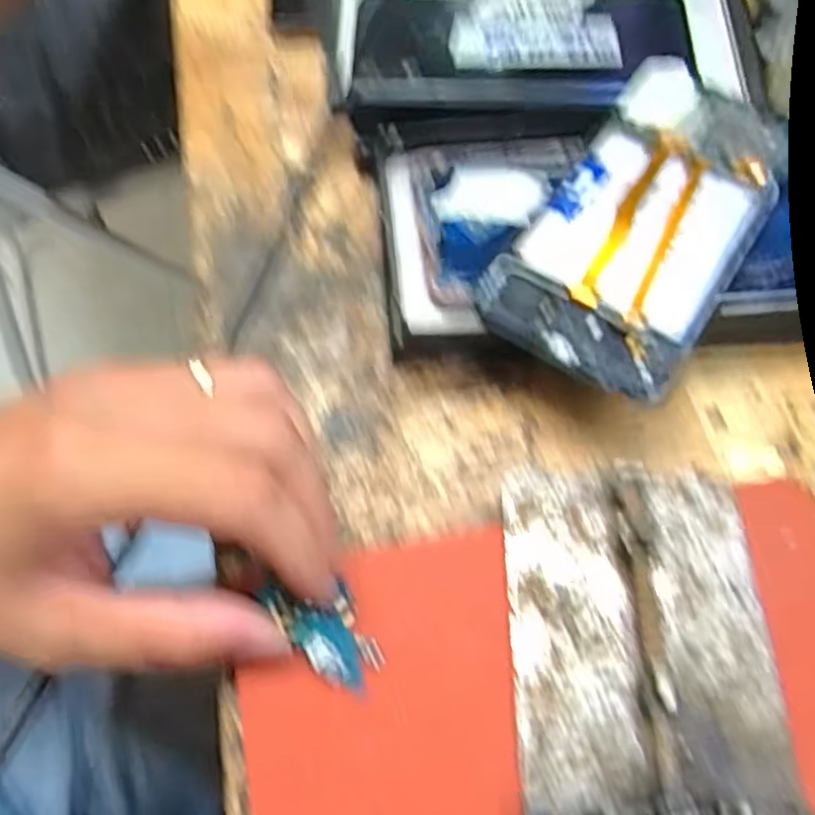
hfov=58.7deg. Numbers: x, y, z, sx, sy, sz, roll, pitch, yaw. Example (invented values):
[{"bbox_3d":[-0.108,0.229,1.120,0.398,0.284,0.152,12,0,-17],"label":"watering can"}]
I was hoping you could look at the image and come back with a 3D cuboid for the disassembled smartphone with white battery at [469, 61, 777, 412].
[{"bbox_3d":[0.091,-0.071,0.270,0.070,0.011,0.145,30,68,17],"label":"disassembled smartphone with white battery"}]

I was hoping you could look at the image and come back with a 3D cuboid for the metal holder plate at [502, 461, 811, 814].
[{"bbox_3d":[0.073,0.072,0.220,0.079,0.015,0.114,0,61,0],"label":"metal holder plate"}]

